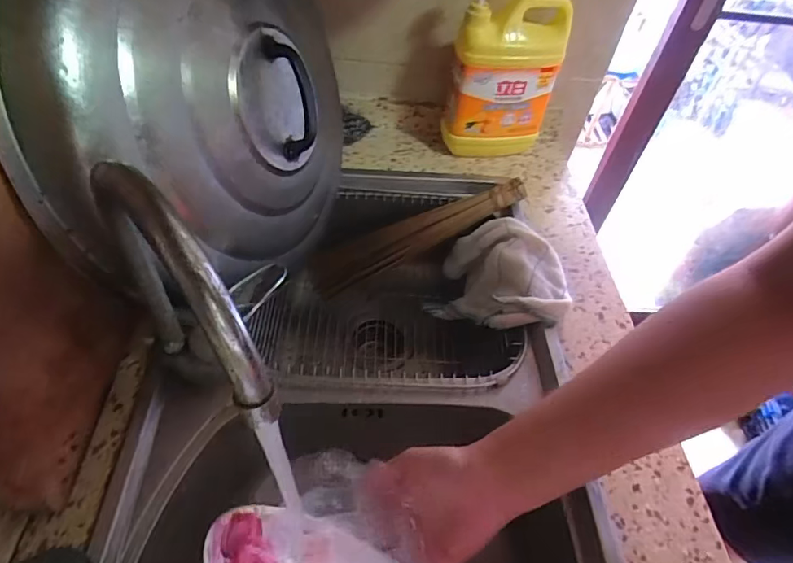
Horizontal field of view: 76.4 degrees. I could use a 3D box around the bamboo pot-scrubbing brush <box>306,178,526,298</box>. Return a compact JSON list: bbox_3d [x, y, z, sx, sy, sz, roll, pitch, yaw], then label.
[{"bbox_3d":[0.023,-0.068,0.712,0.318,0.051,0.048,-23,51,6],"label":"bamboo pot-scrubbing brush"}]

